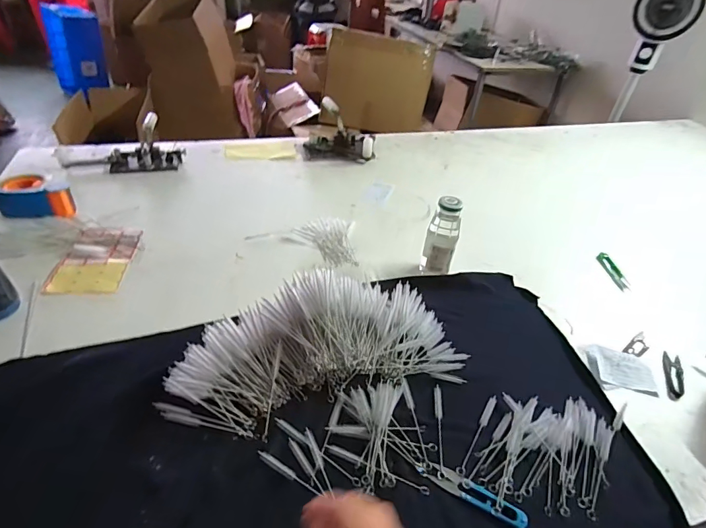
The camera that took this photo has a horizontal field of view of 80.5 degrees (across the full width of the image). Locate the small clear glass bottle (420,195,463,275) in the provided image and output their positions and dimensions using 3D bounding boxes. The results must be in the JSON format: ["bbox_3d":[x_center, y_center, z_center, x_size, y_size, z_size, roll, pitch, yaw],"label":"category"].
[{"bbox_3d":[0.169,-0.043,0.802,0.058,0.170,0.050,14,40,8],"label":"small clear glass bottle"}]

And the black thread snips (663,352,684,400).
[{"bbox_3d":[0.533,0.184,0.693,0.029,0.005,0.102,20,41,18],"label":"black thread snips"}]

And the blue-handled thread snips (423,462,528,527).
[{"bbox_3d":[0.151,0.283,0.514,0.123,0.008,0.028,21,41,19],"label":"blue-handled thread snips"}]

